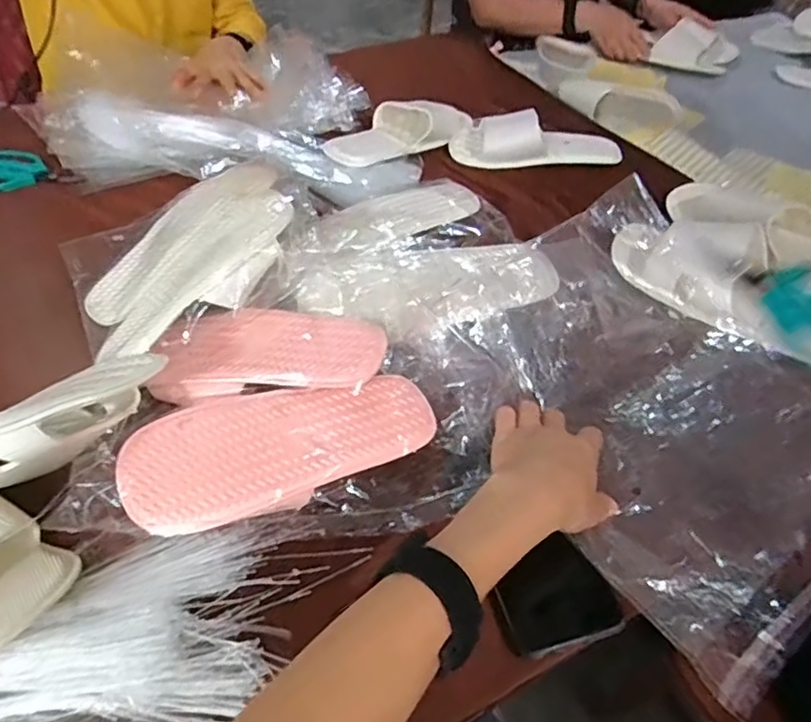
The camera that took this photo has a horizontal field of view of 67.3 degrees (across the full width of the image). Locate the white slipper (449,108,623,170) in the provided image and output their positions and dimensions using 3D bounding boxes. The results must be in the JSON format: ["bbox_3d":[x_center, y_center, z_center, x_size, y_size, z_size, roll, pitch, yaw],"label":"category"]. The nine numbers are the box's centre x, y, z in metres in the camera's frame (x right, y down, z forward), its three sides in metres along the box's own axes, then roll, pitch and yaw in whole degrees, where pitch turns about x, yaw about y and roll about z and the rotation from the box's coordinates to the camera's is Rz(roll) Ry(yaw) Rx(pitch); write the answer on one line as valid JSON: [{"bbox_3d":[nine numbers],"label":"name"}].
[{"bbox_3d":[0.181,-0.304,0.840,0.236,0.052,0.106,6,48,3],"label":"white slipper"}]

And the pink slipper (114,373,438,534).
[{"bbox_3d":[-0.091,0.069,0.463,0.228,0.037,0.095,-12,47,-12],"label":"pink slipper"}]

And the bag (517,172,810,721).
[{"bbox_3d":[0.215,0.026,0.494,0.280,0.116,0.347,-27,52,-25],"label":"bag"}]

